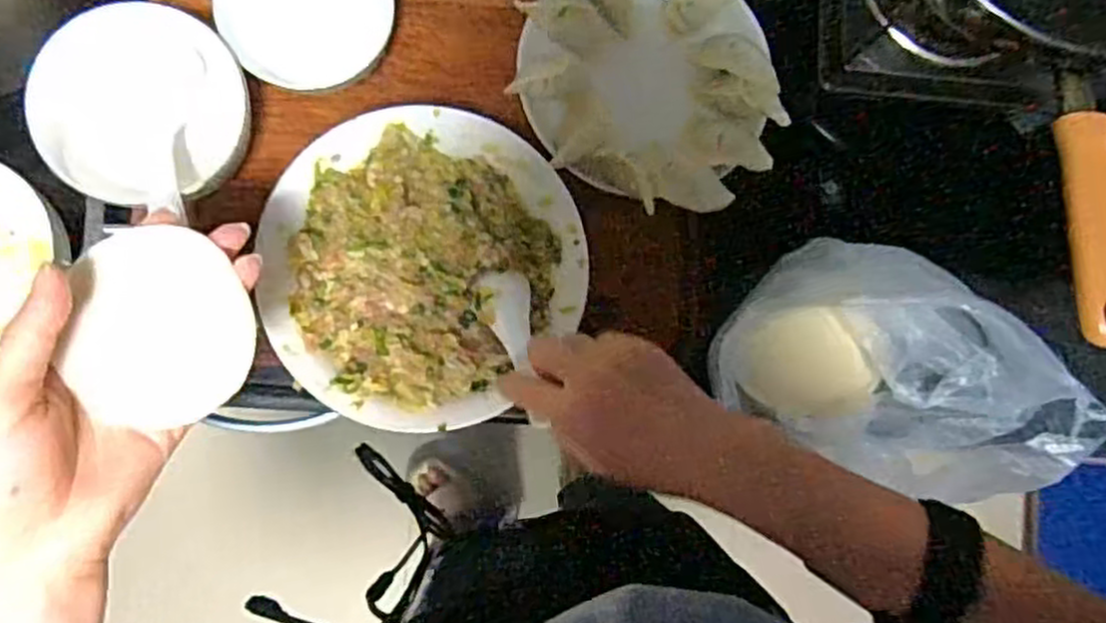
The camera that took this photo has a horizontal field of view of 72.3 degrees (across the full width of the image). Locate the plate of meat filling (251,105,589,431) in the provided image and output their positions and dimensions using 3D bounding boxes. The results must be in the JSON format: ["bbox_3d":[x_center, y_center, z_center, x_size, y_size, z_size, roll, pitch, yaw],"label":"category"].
[{"bbox_3d":[-0.082,-0.028,0.488,0.198,0.030,0.197,0,84,-5],"label":"plate of meat filling"}]

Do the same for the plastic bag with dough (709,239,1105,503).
[{"bbox_3d":[0.233,0.039,0.519,0.244,0.103,0.137,24,83,-2],"label":"plastic bag with dough"}]

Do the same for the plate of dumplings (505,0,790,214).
[{"bbox_3d":[0.066,-0.164,0.540,0.174,0.044,0.189,-7,85,-5],"label":"plate of dumplings"}]

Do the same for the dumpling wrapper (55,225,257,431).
[{"bbox_3d":[-0.168,0.007,0.328,0.069,0.008,0.081,3,91,-18],"label":"dumpling wrapper"}]

